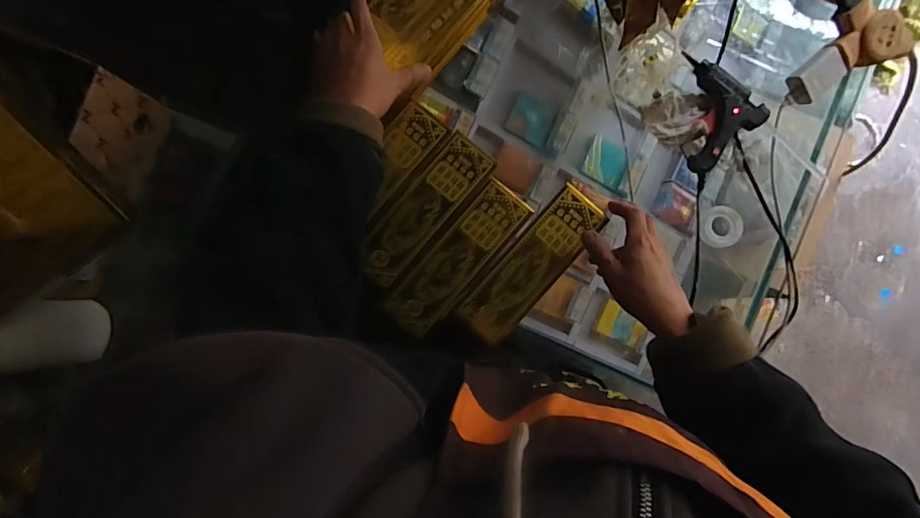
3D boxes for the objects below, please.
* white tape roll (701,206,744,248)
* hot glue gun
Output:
[{"bbox_3d":[0.316,-0.039,0.531,0.047,0.012,0.049,2,86,1],"label":"white tape roll"},{"bbox_3d":[0.317,-0.167,0.524,0.082,0.025,0.152,-4,86,0],"label":"hot glue gun"}]

